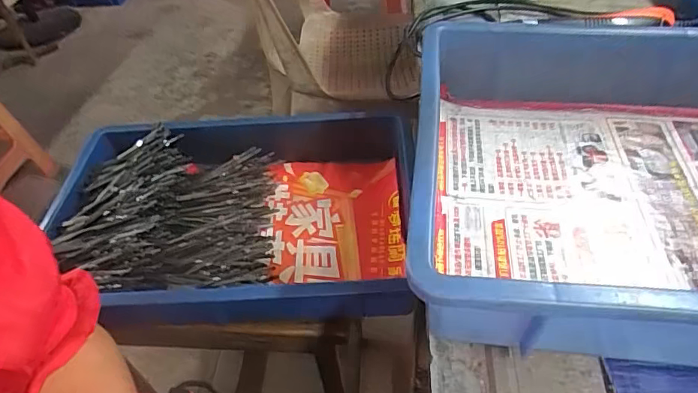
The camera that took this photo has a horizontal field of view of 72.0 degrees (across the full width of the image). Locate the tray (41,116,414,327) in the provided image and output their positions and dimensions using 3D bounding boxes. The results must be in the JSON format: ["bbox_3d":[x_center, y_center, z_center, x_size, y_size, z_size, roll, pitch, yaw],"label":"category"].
[{"bbox_3d":[-0.142,0.020,0.577,0.411,0.082,0.286,0,46,2],"label":"tray"}]

